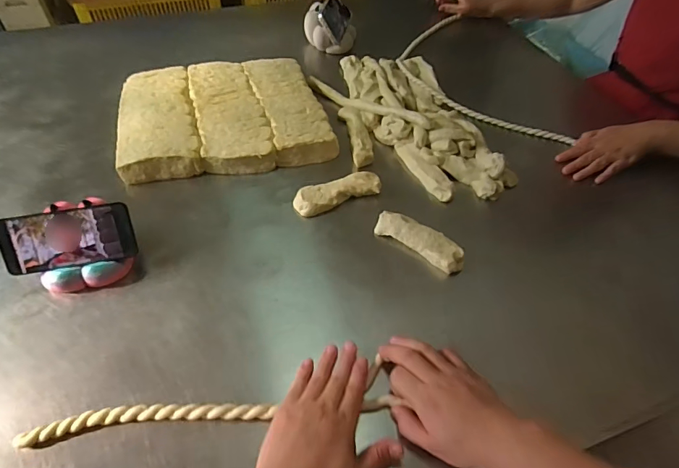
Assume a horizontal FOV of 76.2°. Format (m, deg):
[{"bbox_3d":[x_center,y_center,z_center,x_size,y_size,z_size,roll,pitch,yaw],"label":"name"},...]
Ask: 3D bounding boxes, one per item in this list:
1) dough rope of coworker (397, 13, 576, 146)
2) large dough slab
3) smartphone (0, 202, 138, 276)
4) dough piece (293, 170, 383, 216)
[{"bbox_3d":[0.251,-0.326,0.915,0.217,0.035,0.477,-14,53,-12],"label":"dough rope of coworker"},{"bbox_3d":[-0.208,-0.218,0.782,0.354,0.050,0.278,-9,52,-11],"label":"large dough slab"},{"bbox_3d":[-0.351,0.006,0.563,0.159,0.073,0.014,-10,13,-5],"label":"smartphone"},{"bbox_3d":[-0.002,-0.064,0.683,0.139,0.027,0.045,-18,54,-17],"label":"dough piece"}]

